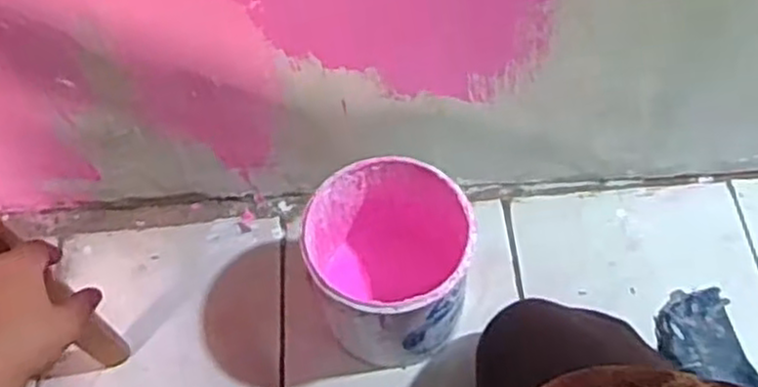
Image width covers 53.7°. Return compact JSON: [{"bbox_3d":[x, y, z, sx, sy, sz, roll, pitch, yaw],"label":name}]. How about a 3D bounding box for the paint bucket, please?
[{"bbox_3d":[0.013,0.080,0.853,0.168,0.192,0.178,-1,60,2],"label":"paint bucket"}]

